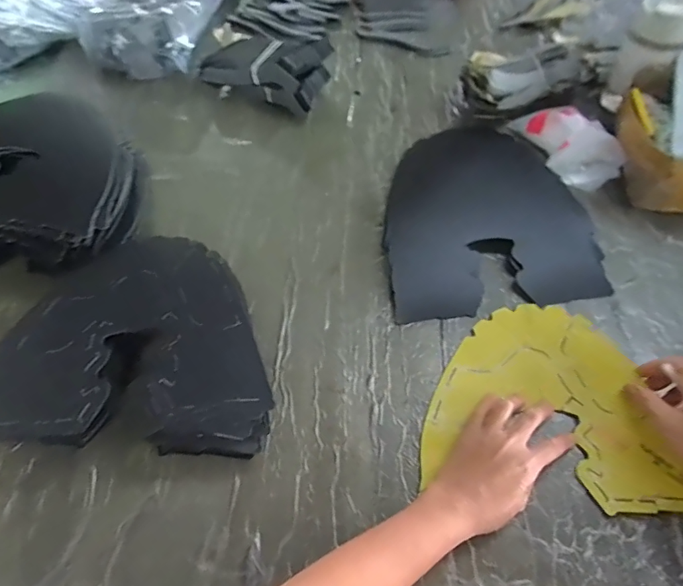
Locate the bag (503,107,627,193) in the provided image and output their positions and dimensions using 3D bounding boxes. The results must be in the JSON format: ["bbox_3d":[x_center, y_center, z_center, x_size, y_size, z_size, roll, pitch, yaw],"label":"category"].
[{"bbox_3d":[0.316,-0.222,0.681,0.076,0.055,0.163,-26,60,-15],"label":"bag"}]

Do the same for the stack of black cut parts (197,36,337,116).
[{"bbox_3d":[-0.126,-0.354,0.764,0.196,0.084,0.099,18,59,12],"label":"stack of black cut parts"}]

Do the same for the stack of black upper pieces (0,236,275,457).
[{"bbox_3d":[-0.198,0.051,0.497,0.267,0.080,0.220,1,58,3],"label":"stack of black upper pieces"}]

